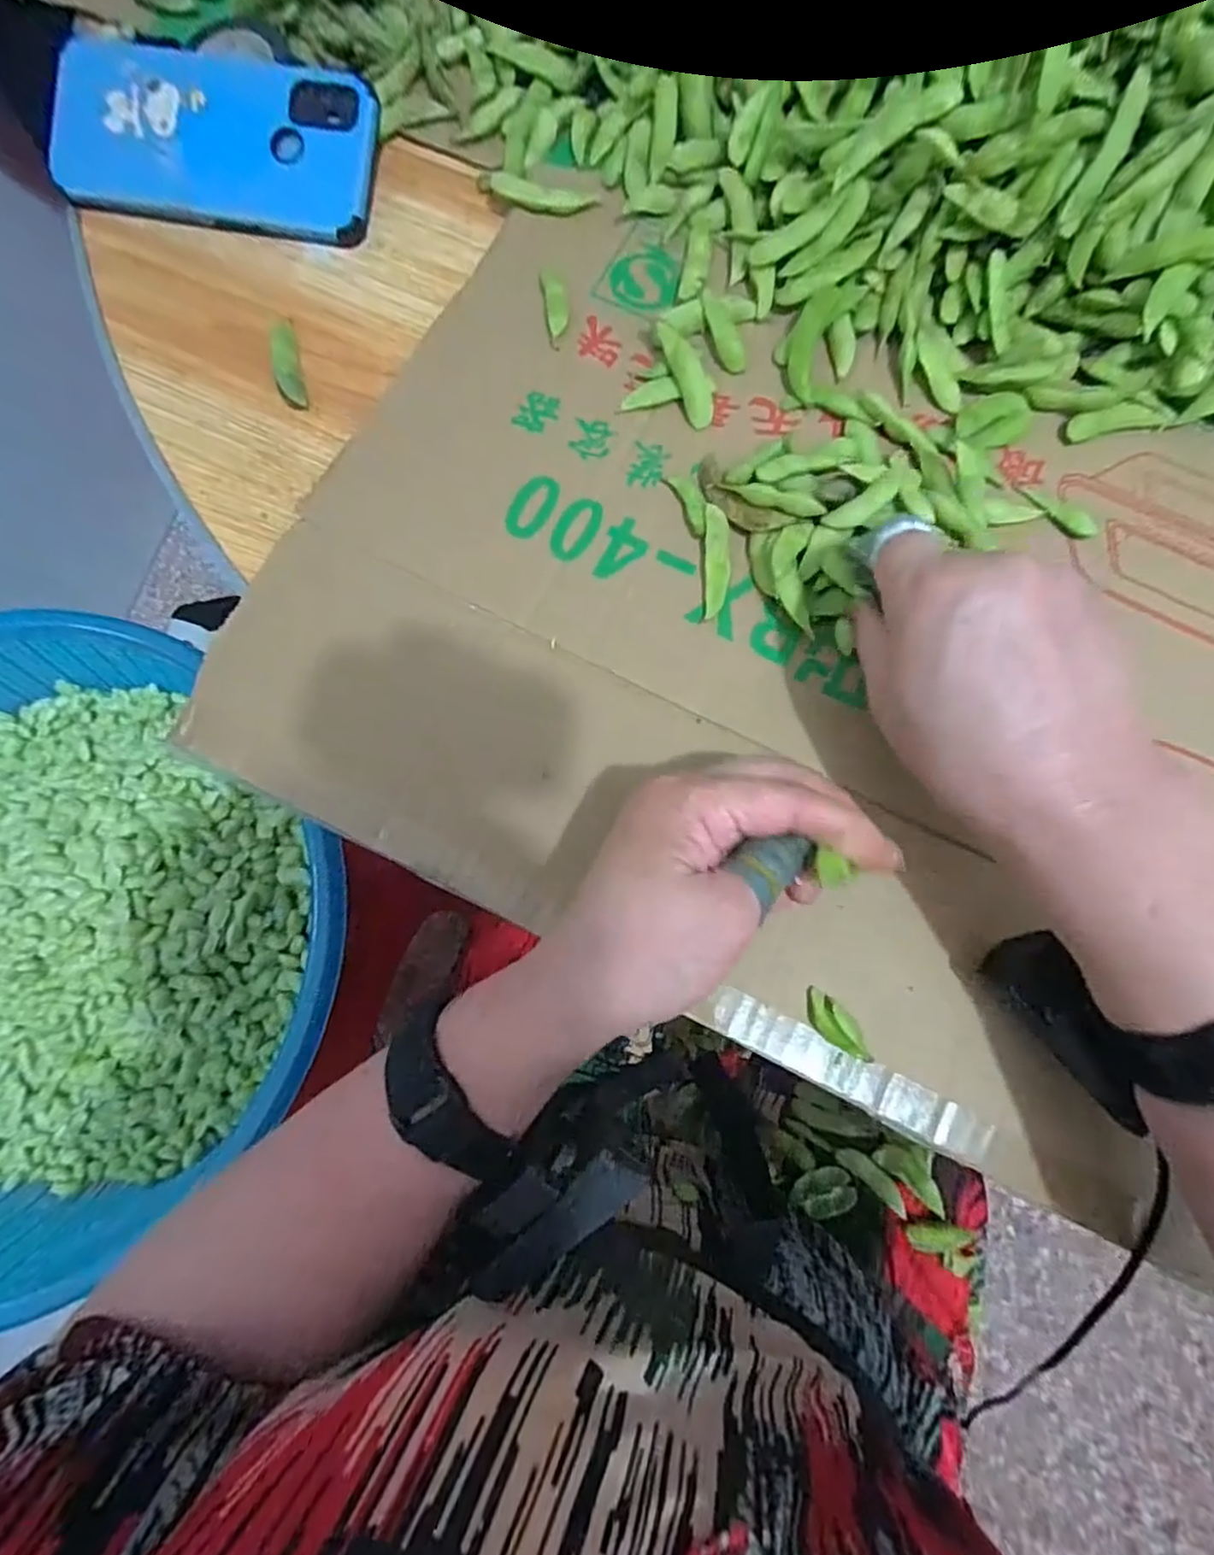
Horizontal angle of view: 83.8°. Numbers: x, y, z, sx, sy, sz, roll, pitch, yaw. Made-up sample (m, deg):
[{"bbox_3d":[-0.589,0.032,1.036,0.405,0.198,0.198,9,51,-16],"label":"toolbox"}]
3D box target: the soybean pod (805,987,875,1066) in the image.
[{"bbox_3d":[0.092,0.099,0.267,0.034,0.009,0.013,44,81,9],"label":"soybean pod"}]

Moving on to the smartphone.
[{"bbox_3d":[-0.204,-0.330,0.350,0.162,0.010,0.086,5,95,0],"label":"smartphone"}]

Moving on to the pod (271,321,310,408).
[{"bbox_3d":[-0.160,-0.208,0.337,0.012,0.007,0.048,-14,78,-3],"label":"pod"}]

